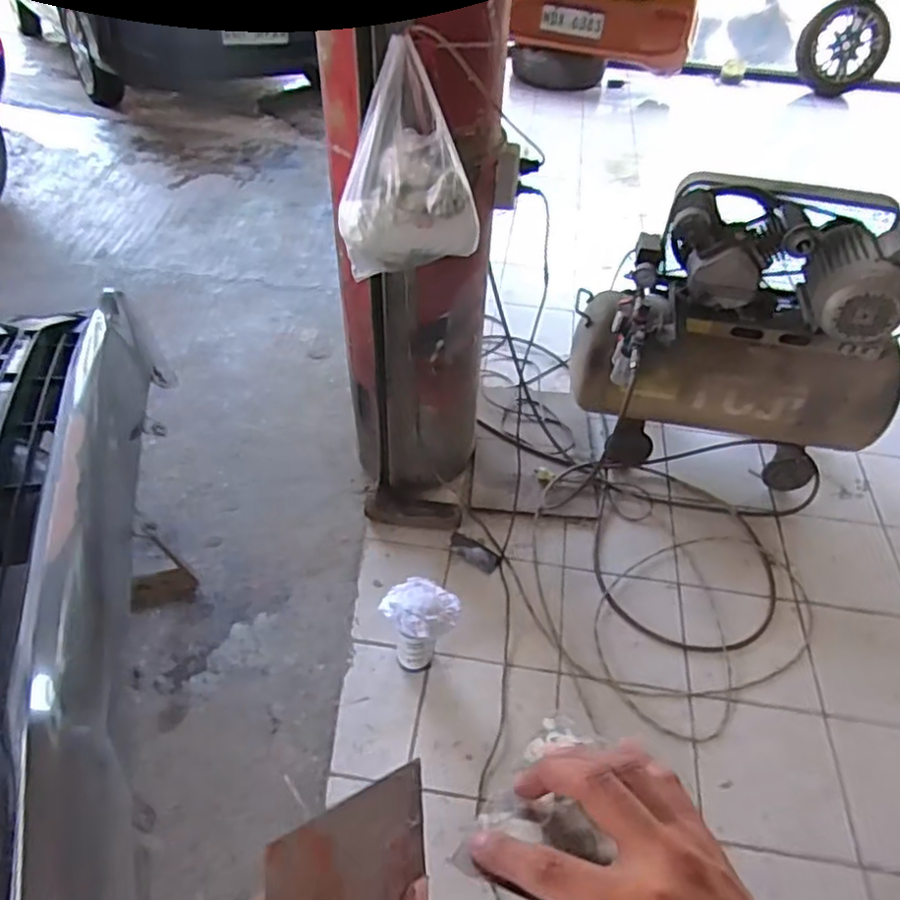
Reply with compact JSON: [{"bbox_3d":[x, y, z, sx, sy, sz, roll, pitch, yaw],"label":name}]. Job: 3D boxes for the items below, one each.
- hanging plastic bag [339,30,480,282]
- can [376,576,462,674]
[{"bbox_3d":[-0.079,-0.498,1.228,0.257,0.336,0.122,-11,47,-13],"label":"hanging plastic bag"},{"bbox_3d":[-0.067,0.404,1.507,0.148,0.226,0.148,2,46,-2],"label":"can"}]

